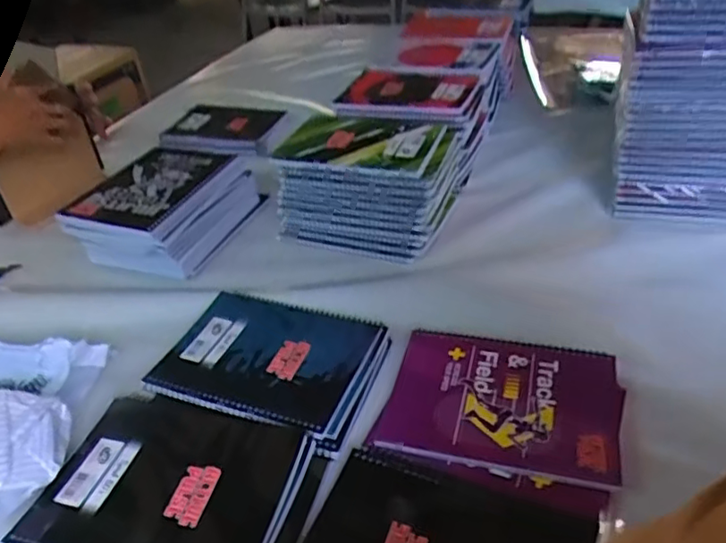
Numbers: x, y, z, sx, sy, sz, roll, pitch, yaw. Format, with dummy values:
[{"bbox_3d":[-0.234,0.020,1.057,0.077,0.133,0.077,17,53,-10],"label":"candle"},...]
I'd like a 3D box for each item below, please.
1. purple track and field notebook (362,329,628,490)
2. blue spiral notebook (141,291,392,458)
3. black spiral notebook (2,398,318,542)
[{"bbox_3d":[0.124,0.113,0.537,0.197,0.007,0.147,8,38,18],"label":"purple track and field notebook"},{"bbox_3d":[-0.092,0.084,0.602,0.213,0.015,0.157,10,38,21],"label":"blue spiral notebook"},{"bbox_3d":[-0.160,0.170,0.483,0.205,0.012,0.155,6,37,16],"label":"black spiral notebook"}]

